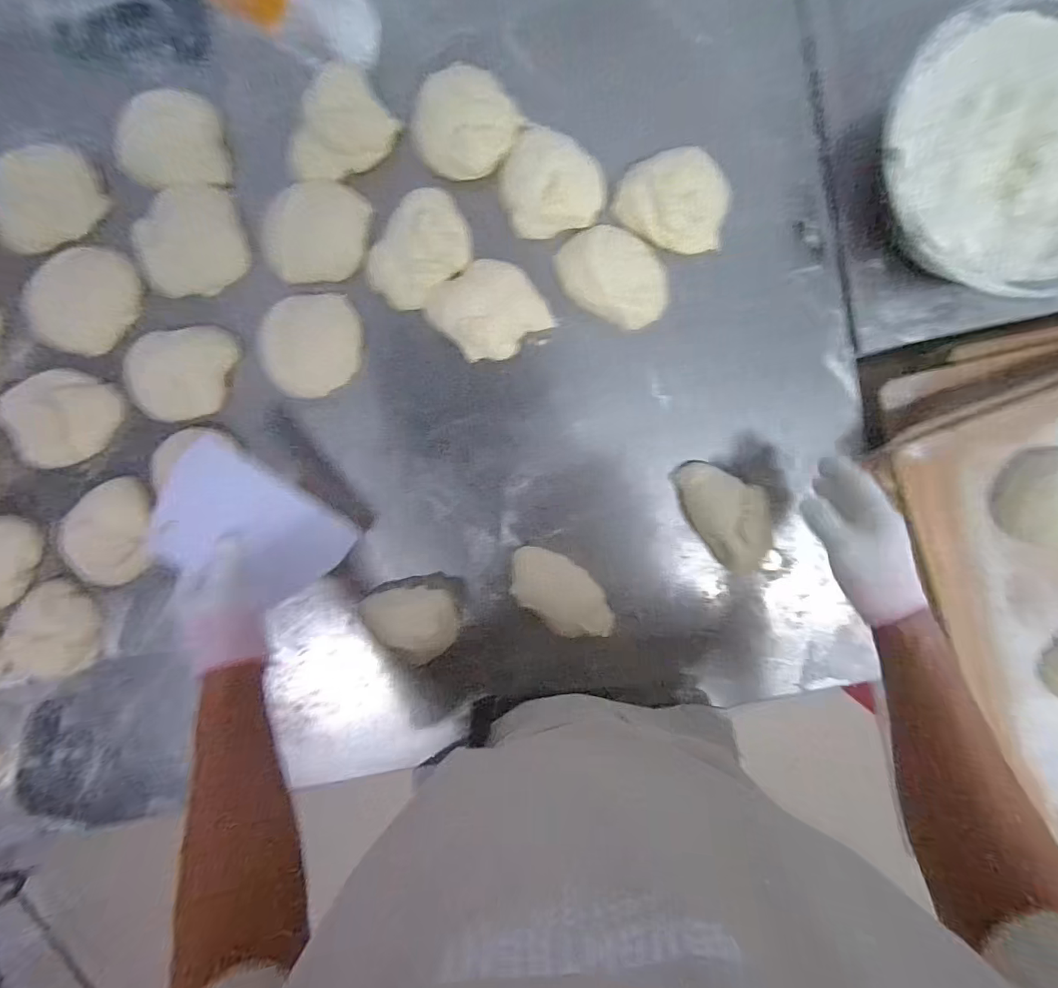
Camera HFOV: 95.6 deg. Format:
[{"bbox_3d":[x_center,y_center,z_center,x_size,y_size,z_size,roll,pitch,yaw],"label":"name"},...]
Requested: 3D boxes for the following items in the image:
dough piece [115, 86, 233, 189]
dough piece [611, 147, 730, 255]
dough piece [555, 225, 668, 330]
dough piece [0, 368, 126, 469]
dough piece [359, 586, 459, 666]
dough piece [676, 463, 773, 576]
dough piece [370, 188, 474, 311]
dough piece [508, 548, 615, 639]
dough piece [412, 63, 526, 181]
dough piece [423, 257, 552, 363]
[{"bbox_3d":[-0.404,-0.396,0.538,0.109,0.045,0.095,-13,95,2],"label":"dough piece"},{"bbox_3d":[0.166,-0.328,0.534,0.127,0.038,0.096,31,96,-3],"label":"dough piece"},{"bbox_3d":[0.096,-0.246,0.544,0.136,0.037,0.090,24,95,-1],"label":"dough piece"},{"bbox_3d":[-0.569,-0.092,0.572,0.130,0.043,0.111,-14,95,2],"label":"dough piece"},{"bbox_3d":[-0.148,0.165,0.605,0.114,0.023,0.095,-5,95,1],"label":"dough piece"},{"bbox_3d":[0.238,0.023,0.572,0.081,0.057,0.149,-33,94,4],"label":"dough piece"},{"bbox_3d":[-0.126,-0.276,0.549,0.125,0.025,0.088,-42,93,4],"label":"dough piece"},{"bbox_3d":[0.042,0.122,0.589,0.143,0.048,0.071,35,95,-2],"label":"dough piece"},{"bbox_3d":[-0.069,-0.410,0.531,0.117,0.042,0.103,-20,95,3],"label":"dough piece"},{"bbox_3d":[-0.049,-0.215,0.564,0.116,0.023,0.114,-38,94,4],"label":"dough piece"}]

